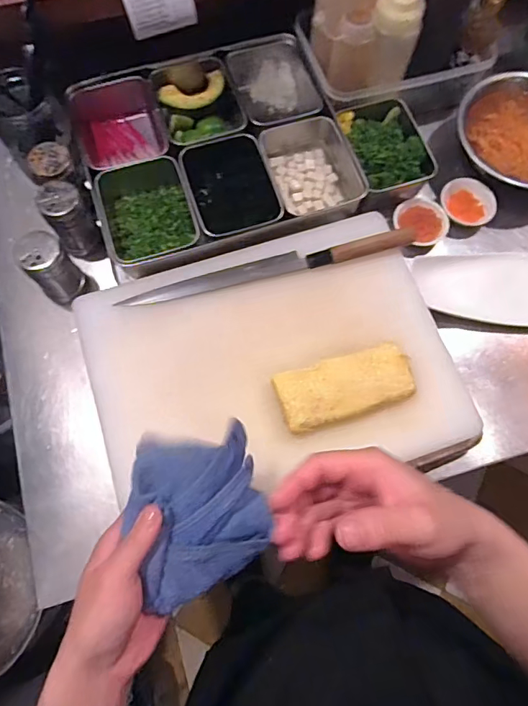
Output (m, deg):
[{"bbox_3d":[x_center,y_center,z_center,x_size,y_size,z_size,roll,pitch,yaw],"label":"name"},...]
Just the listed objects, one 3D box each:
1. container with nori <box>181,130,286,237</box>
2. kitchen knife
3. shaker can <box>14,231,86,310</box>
[{"bbox_3d":[-0.045,-0.209,0.613,0.106,0.076,0.147,-18,74,-7],"label":"container with nori"},{"bbox_3d":[0.007,-0.106,0.555,0.350,0.026,0.031,-11,73,-5],"label":"kitchen knife"},{"bbox_3d":[-0.250,-0.099,0.549,0.047,0.097,0.043,0,73,-1],"label":"shaker can"}]

